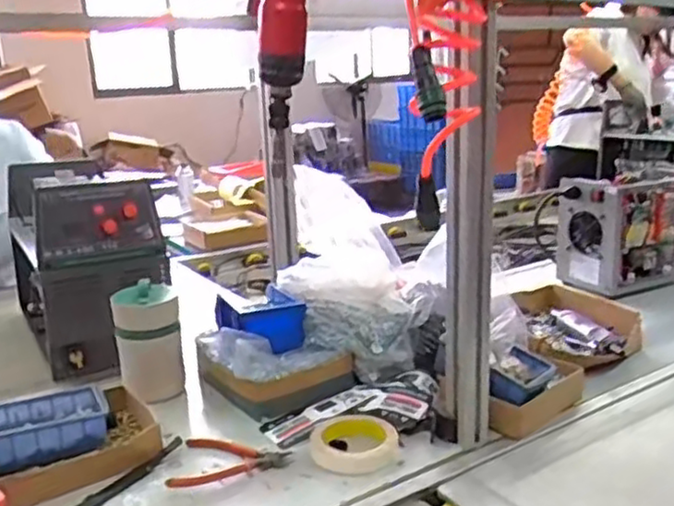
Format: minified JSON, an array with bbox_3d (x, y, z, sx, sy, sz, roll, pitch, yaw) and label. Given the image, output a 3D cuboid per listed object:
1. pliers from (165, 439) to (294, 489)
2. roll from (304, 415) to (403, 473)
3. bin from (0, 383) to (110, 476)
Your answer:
[{"bbox_3d":[-0.126,0.254,0.857,0.134,0.018,0.102,-1,15,4],"label":"pliers"},{"bbox_3d":[0.023,0.233,0.876,0.105,0.026,0.105,-2,15,1],"label":"roll"},{"bbox_3d":[-0.359,0.216,0.875,0.144,0.047,0.117,-8,16,-22],"label":"bin"}]

